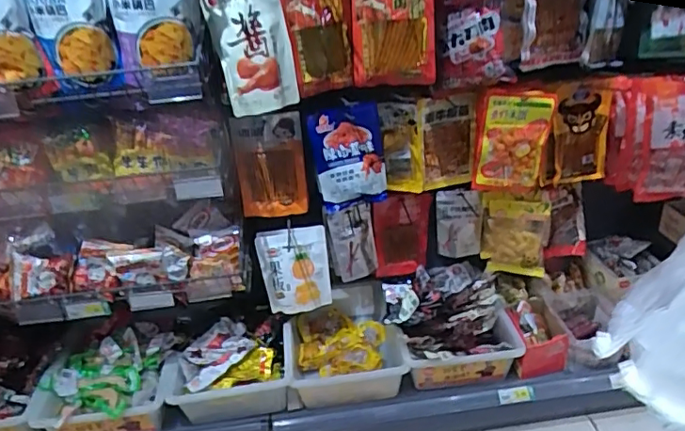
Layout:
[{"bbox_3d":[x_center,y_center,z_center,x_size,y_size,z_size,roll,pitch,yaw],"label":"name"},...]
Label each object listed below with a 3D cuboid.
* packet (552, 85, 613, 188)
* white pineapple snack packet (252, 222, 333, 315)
[{"bbox_3d":[0.559,-0.190,1.286,0.156,0.253,0.027,-14,29,-16],"label":"packet"},{"bbox_3d":[-0.123,0.145,1.387,0.175,0.225,0.045,-5,28,1],"label":"white pineapple snack packet"}]

